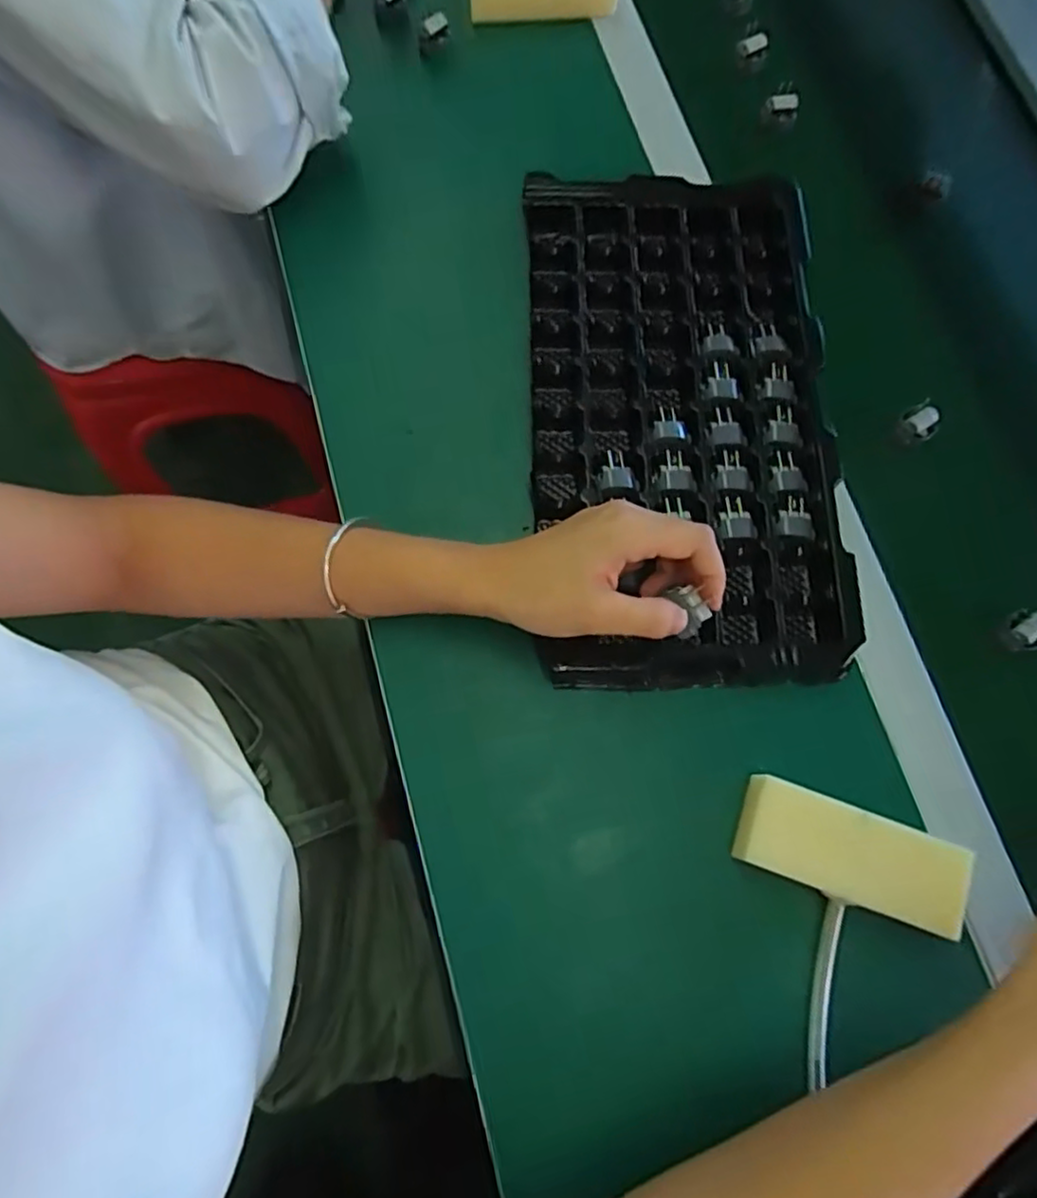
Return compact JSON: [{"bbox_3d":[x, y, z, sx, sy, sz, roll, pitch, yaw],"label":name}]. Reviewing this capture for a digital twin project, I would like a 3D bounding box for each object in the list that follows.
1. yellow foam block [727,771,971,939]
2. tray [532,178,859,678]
[{"bbox_3d":[0.190,0.147,0.382,0.123,0.026,0.049,20,75,4],"label":"yellow foam block"},{"bbox_3d":[0.107,-0.123,0.452,0.198,0.034,0.360,-1,75,-2],"label":"tray"}]

